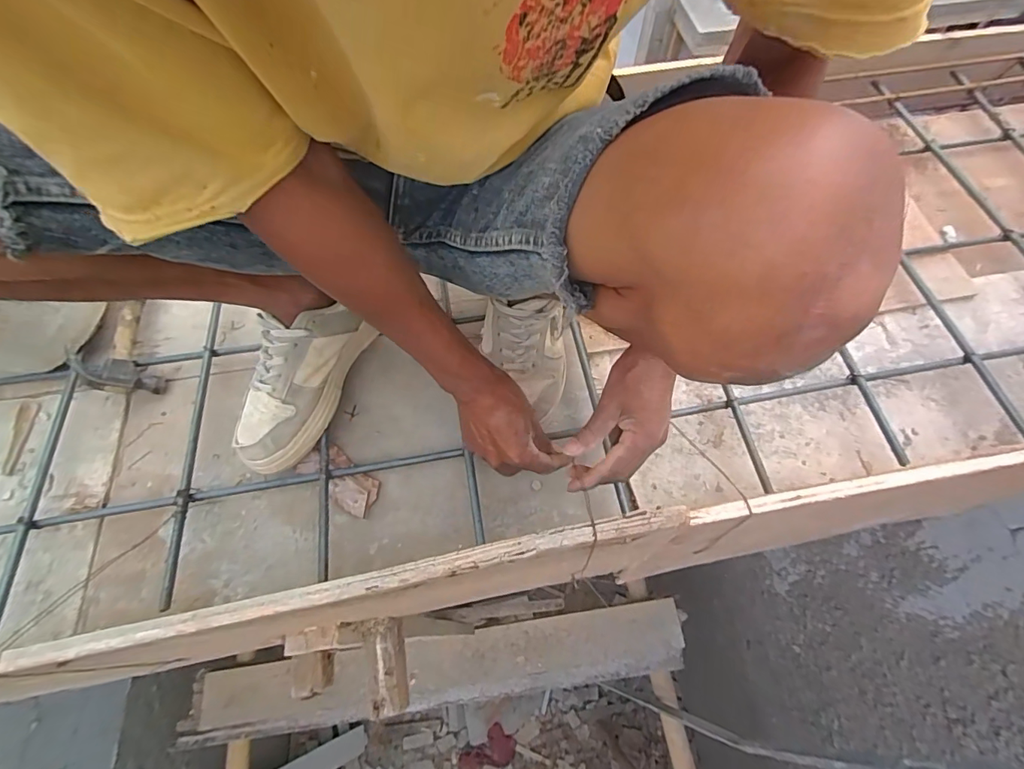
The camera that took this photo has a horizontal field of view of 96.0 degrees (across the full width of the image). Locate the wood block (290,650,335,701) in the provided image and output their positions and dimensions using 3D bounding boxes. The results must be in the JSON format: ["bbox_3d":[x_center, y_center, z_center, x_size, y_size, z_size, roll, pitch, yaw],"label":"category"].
[{"bbox_3d":[-0.246,0.358,0.570,0.034,0.050,0.050,0,63,0],"label":"wood block"}]

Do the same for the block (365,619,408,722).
[{"bbox_3d":[-0.154,0.346,0.569,0.040,0.025,0.103,-9,63,-5],"label":"block"}]

